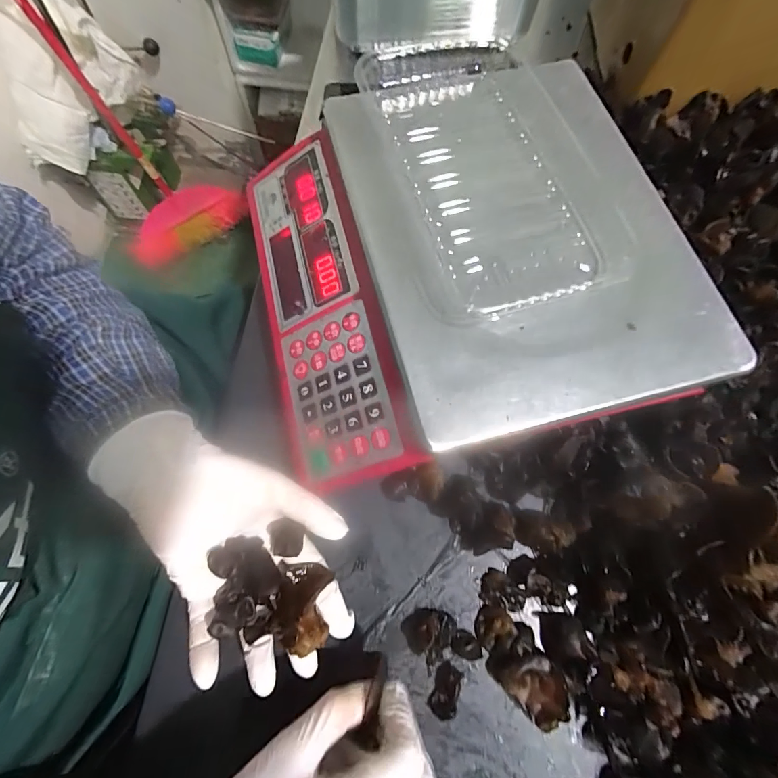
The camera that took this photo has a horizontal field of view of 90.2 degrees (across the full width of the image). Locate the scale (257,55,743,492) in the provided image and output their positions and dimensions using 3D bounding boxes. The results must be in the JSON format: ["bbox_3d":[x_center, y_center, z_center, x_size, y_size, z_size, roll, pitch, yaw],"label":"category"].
[{"bbox_3d":[0.045,-0.103,0.297,0.301,0.090,0.301,-14,73,-6],"label":"scale"}]

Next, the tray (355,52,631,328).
[{"bbox_3d":[0.065,-0.160,0.277,0.133,0.018,0.238,-15,73,-6],"label":"tray"}]

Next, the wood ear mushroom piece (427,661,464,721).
[{"bbox_3d":[0.040,0.210,0.268,0.018,0.011,0.031,26,73,6],"label":"wood ear mushroom piece"}]

